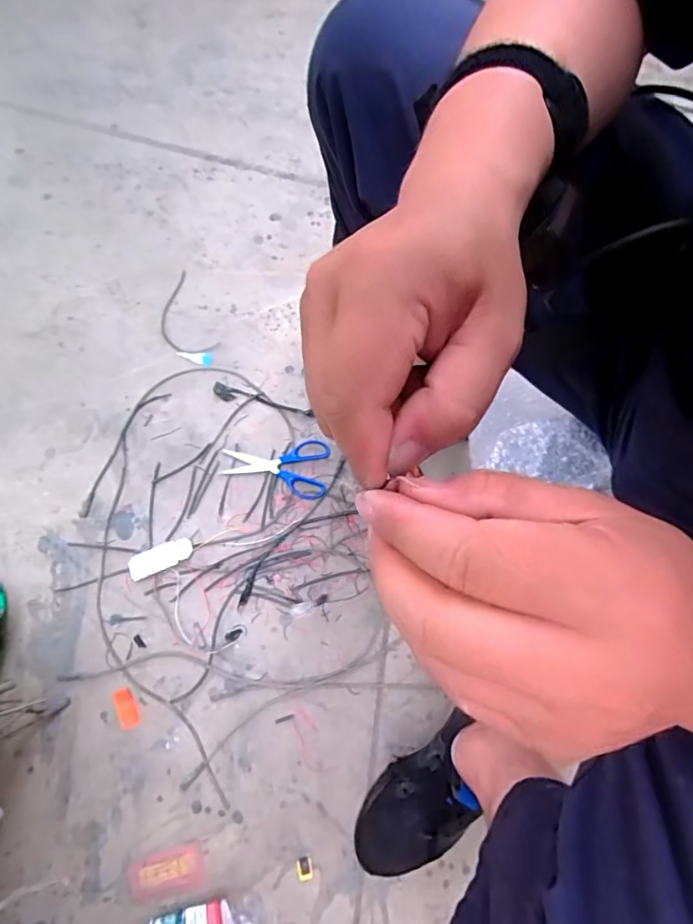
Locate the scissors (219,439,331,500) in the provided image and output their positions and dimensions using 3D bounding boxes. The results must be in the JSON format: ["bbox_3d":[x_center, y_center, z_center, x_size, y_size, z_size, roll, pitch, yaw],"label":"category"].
[{"bbox_3d":[-0.107,0.010,0.751,0.158,0.013,0.089,0,73,2],"label":"scissors"}]

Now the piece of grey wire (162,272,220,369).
[{"bbox_3d":[-0.271,-0.232,0.832,0.078,0.008,0.179,-27,74,-6],"label":"piece of grey wire"}]

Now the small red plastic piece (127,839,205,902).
[{"bbox_3d":[-0.223,0.504,0.614,0.092,0.005,0.046,-17,73,-3],"label":"small red plastic piece"}]

